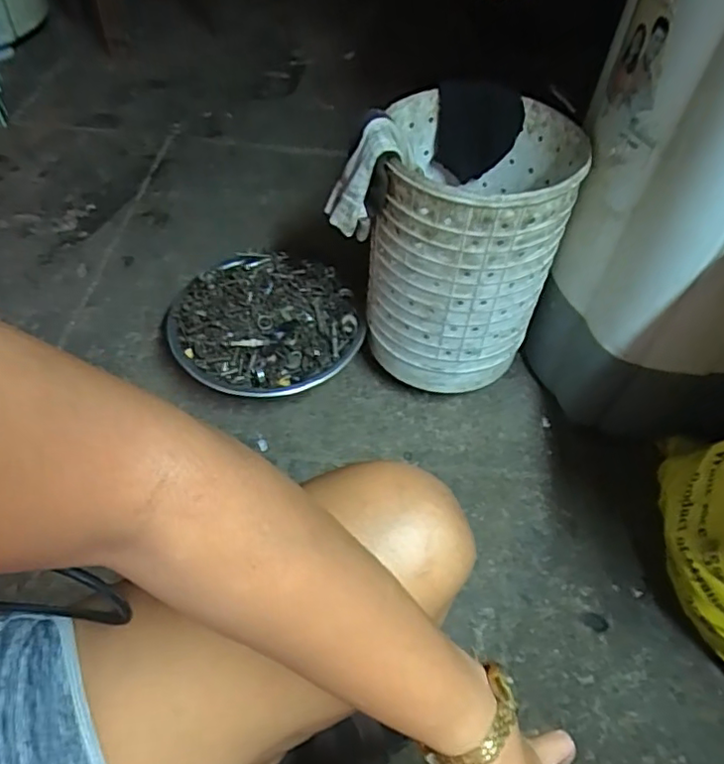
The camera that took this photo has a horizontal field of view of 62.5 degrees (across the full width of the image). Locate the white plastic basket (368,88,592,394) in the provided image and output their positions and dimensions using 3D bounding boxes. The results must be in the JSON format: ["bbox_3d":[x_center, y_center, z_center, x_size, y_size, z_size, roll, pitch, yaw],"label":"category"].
[{"bbox_3d":[0.140,-0.186,0.847,0.235,0.335,0.241,9,53,4],"label":"white plastic basket"}]

